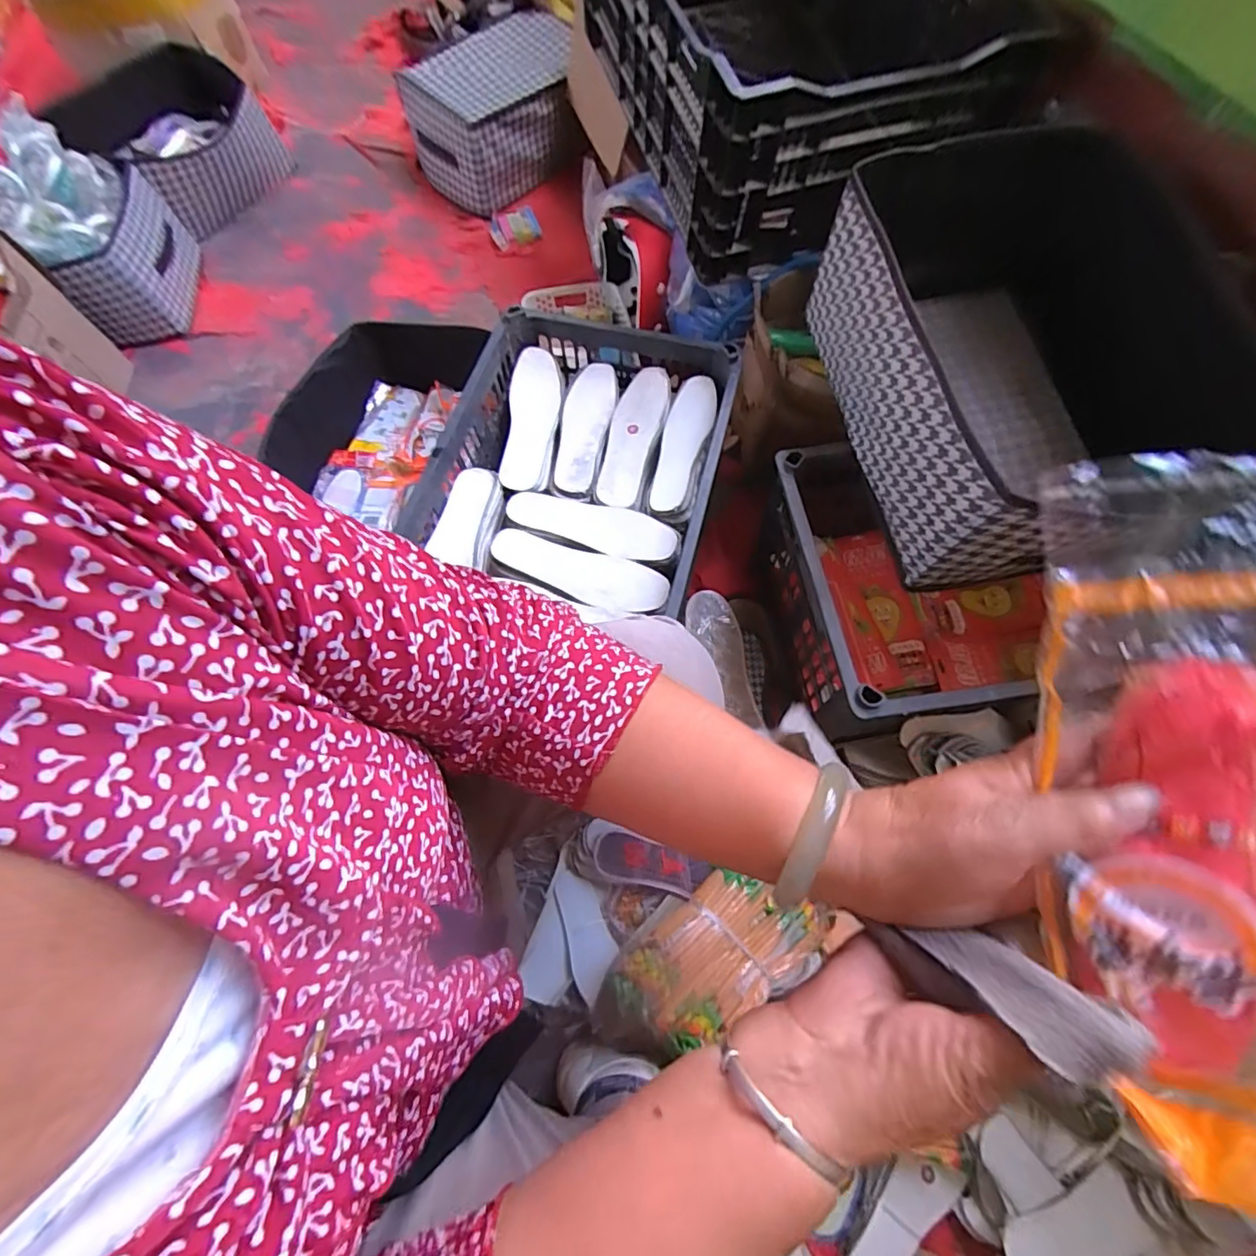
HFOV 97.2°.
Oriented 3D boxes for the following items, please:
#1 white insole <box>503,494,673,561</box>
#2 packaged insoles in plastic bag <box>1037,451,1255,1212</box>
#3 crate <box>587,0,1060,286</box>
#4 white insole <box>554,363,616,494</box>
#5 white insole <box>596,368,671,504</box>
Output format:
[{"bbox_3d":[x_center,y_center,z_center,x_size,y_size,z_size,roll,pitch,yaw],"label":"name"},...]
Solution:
[{"bbox_3d":[-0.047,-0.135,0.702,0.219,0.019,0.068,16,67,6],"label":"white insole"},{"bbox_3d":[0.215,0.068,0.220,0.082,0.040,0.264,-3,89,-2],"label":"packaged insoles in plastic bag"},{"bbox_3d":[0.190,-0.805,0.749,0.392,0.272,0.573,-14,67,-7],"label":"crate"},{"bbox_3d":[-0.061,-0.280,0.763,0.064,0.019,0.209,12,66,4],"label":"white insole"},{"bbox_3d":[0.006,-0.264,0.758,0.067,0.025,0.218,13,66,5],"label":"white insole"}]

